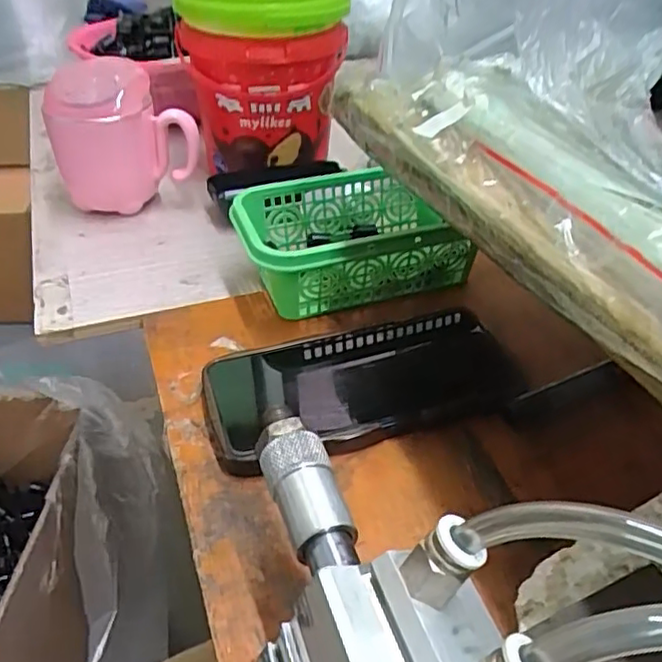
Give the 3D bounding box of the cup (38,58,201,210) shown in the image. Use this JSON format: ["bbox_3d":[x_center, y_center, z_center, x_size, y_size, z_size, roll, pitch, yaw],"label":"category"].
[{"bbox_3d":[-0.162,-0.153,0.496,0.108,0.102,0.067,-8,39,-12],"label":"cup"}]

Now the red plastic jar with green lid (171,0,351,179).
[{"bbox_3d":[-0.055,-0.218,0.520,0.130,0.142,0.123,-3,39,-5],"label":"red plastic jar with green lid"}]

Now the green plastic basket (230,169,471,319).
[{"bbox_3d":[0.014,-0.057,0.420,0.141,0.061,0.098,-9,40,-13],"label":"green plastic basket"}]

